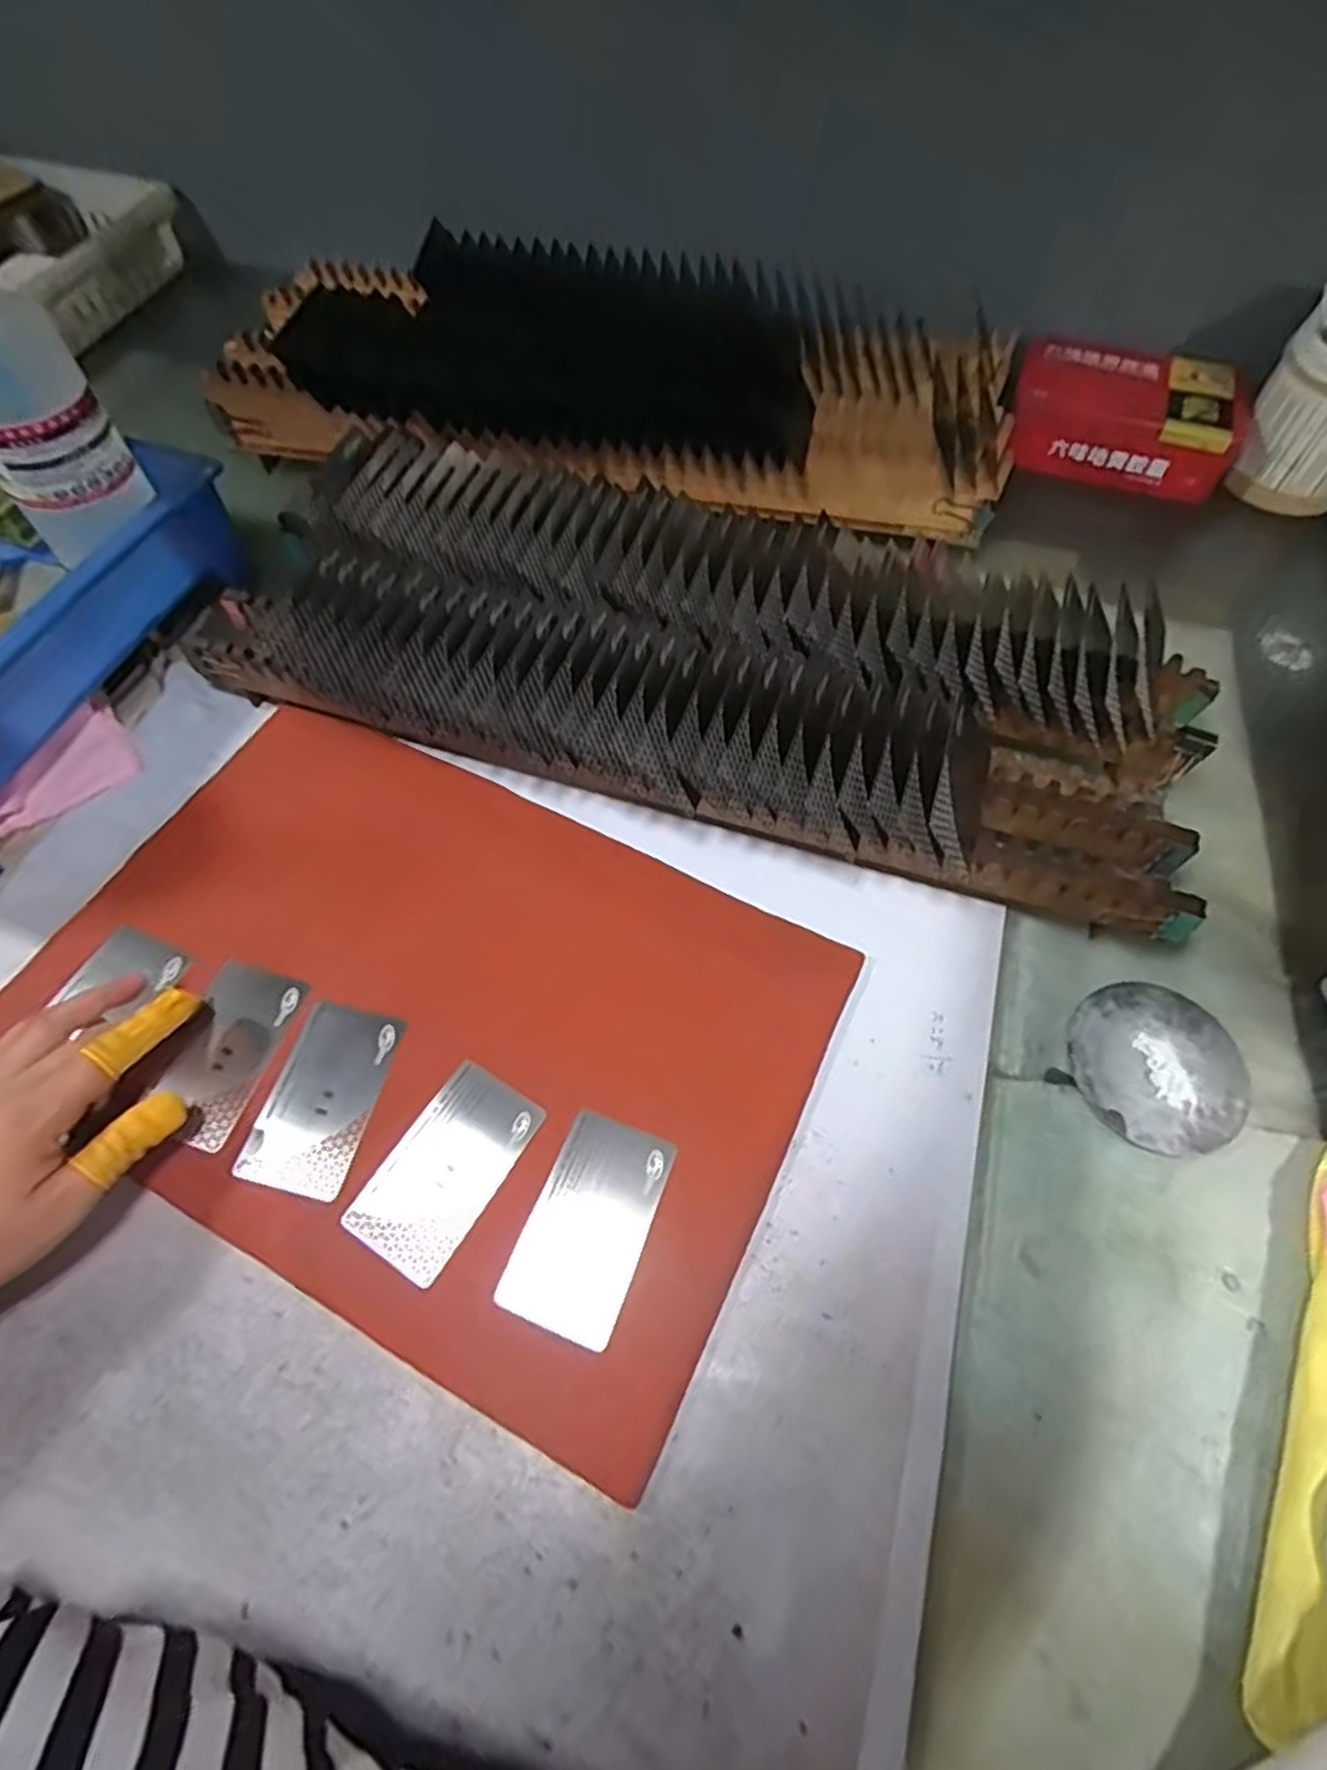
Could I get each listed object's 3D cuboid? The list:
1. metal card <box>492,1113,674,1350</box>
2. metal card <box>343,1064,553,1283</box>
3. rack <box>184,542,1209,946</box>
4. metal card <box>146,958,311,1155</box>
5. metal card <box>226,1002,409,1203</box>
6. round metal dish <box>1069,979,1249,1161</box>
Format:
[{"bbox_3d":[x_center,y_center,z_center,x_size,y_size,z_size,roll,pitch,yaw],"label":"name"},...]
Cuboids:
[{"bbox_3d":[-0.033,0.150,0.345,0.051,0.004,0.089,20,61,10],"label":"metal card"},{"bbox_3d":[-0.100,0.130,0.357,0.051,0.004,0.089,29,64,15],"label":"metal card"},{"bbox_3d":[-0.004,-0.086,0.430,0.565,0.087,0.116,19,64,12],"label":"rack"},{"bbox_3d":[-0.216,0.081,0.378,0.048,0.007,0.084,17,68,8],"label":"metal card"},{"bbox_3d":[-0.163,0.101,0.370,0.050,0.004,0.086,13,61,7],"label":"metal card"},{"bbox_3d":[0.245,0.090,0.385,0.082,0.009,0.081,-1,62,2],"label":"round metal dish"}]

